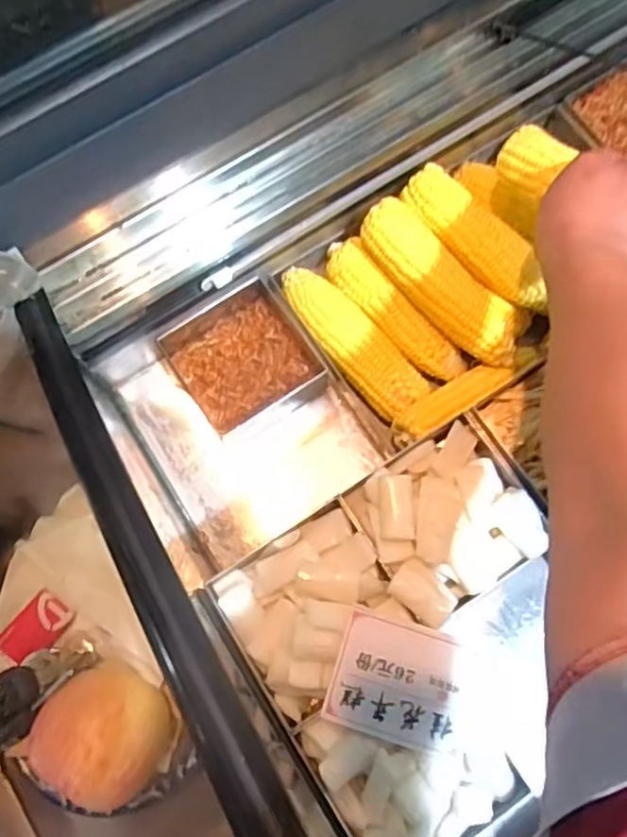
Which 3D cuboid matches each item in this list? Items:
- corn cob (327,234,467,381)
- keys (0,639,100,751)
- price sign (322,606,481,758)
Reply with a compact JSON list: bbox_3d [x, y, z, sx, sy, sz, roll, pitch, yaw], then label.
[{"bbox_3d":[0.078,-0.109,0.644,0.040,0.037,0.180,-40,78,-8],"label":"corn cob"},{"bbox_3d":[-0.185,0.180,0.430,0.087,0.025,0.040,-34,77,-7],"label":"keys"},{"bbox_3d":[0.064,0.183,0.453,0.096,0.007,0.077,16,80,2],"label":"price sign"}]

